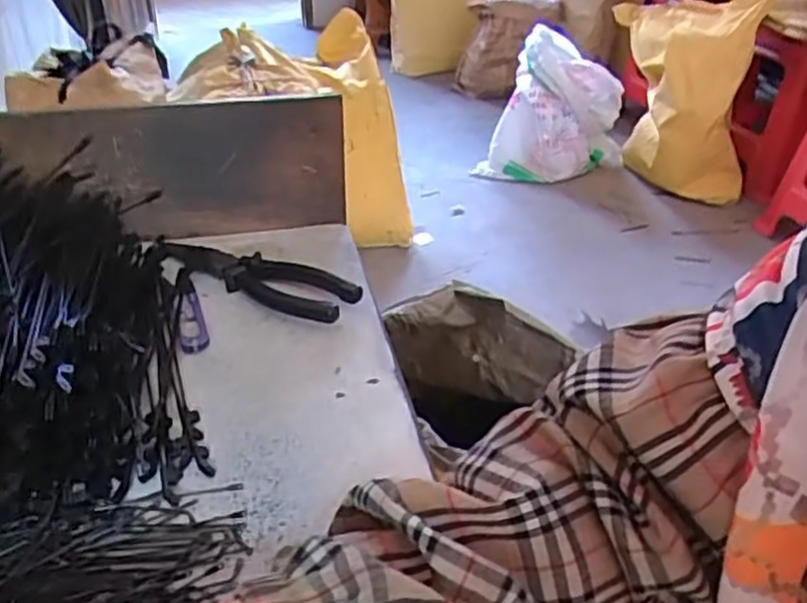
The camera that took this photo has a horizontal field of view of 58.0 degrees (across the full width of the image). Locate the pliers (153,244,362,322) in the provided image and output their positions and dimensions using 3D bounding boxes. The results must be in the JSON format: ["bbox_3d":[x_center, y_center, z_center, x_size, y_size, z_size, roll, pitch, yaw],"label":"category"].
[{"bbox_3d":[-0.111,-0.022,0.544,0.170,0.022,0.046,21,39,24],"label":"pliers"}]

